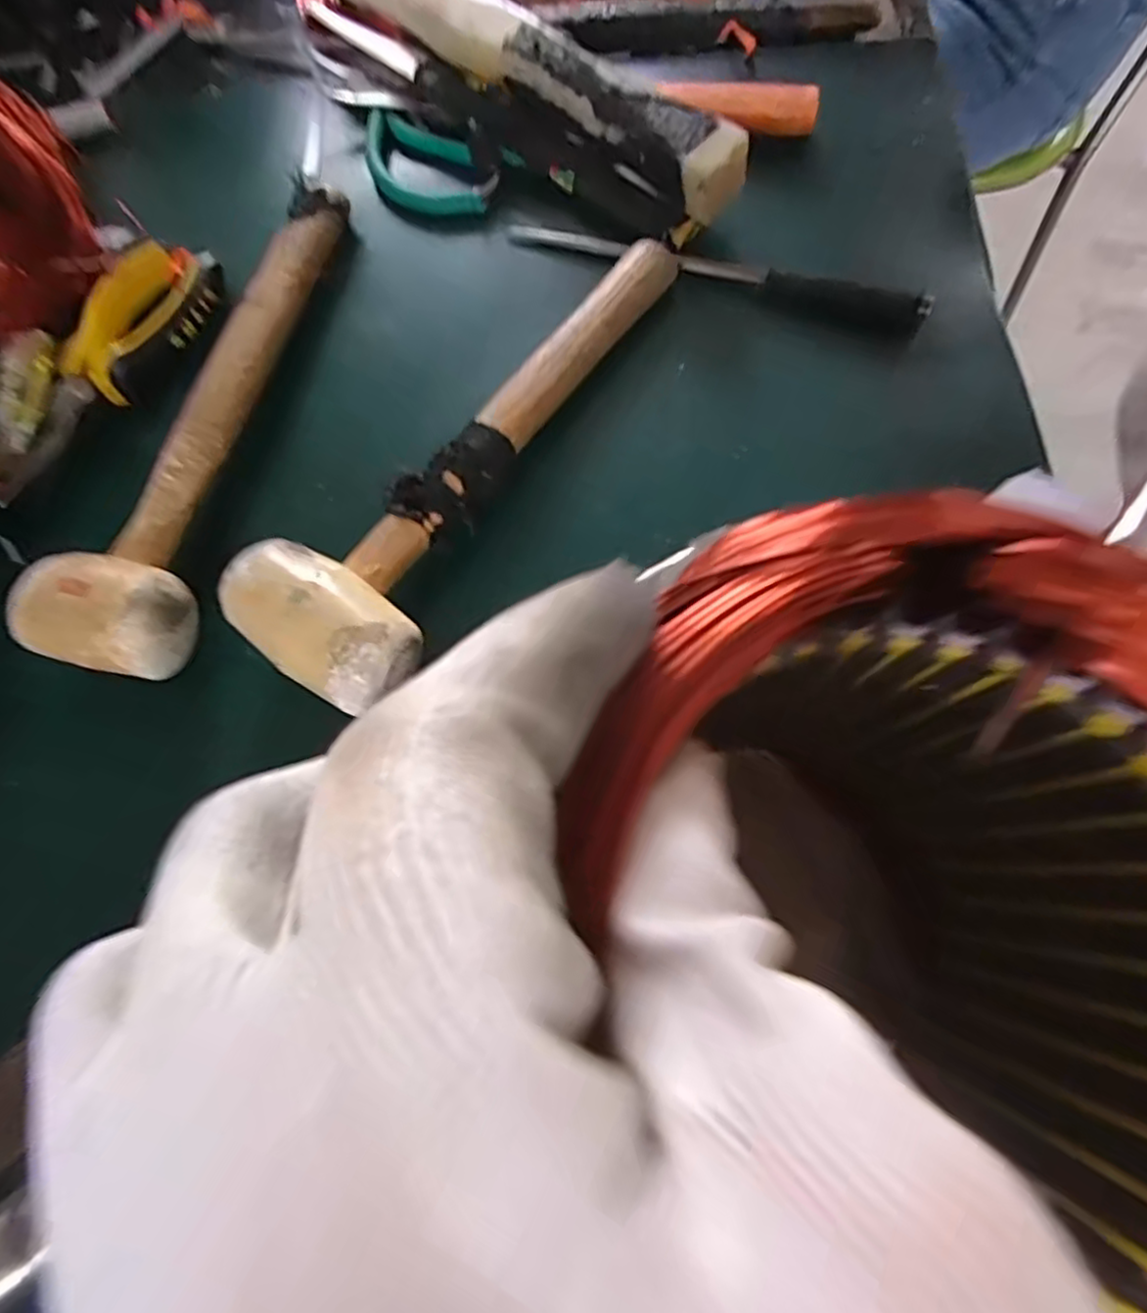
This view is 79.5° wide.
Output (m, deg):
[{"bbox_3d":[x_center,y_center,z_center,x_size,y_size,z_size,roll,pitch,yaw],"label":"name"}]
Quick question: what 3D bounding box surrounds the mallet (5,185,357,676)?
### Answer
[{"bbox_3d":[-0.159,-0.121,0.305,0.056,0.038,0.268,9,72,6],"label":"mallet"}]

